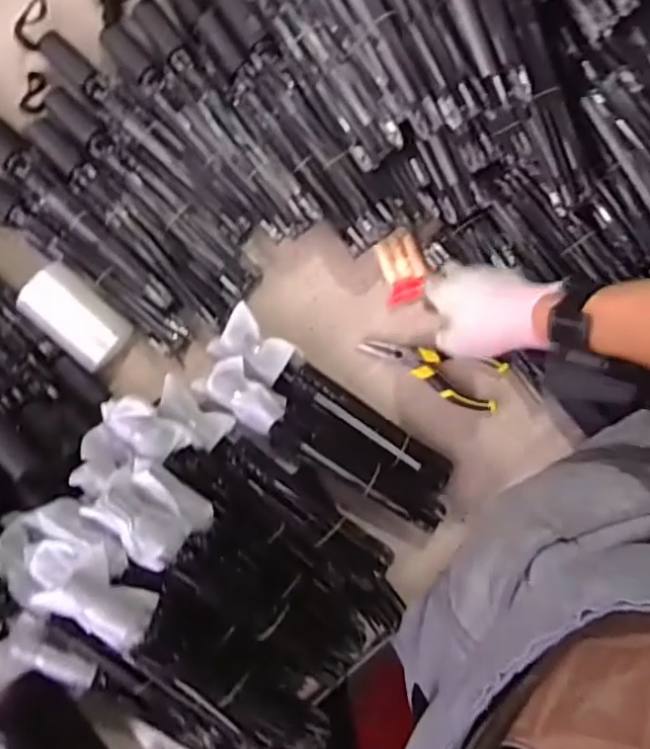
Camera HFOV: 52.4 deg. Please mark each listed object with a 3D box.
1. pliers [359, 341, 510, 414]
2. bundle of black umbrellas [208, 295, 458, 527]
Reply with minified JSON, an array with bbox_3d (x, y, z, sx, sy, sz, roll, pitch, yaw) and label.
[{"bbox_3d":[0.113,0.001,0.704,0.154,0.012,0.053,10,89,-2],"label":"pliers"},{"bbox_3d":[0.006,0.054,0.676,0.295,0.052,0.092,37,88,-2],"label":"bundle of black umbrellas"}]

